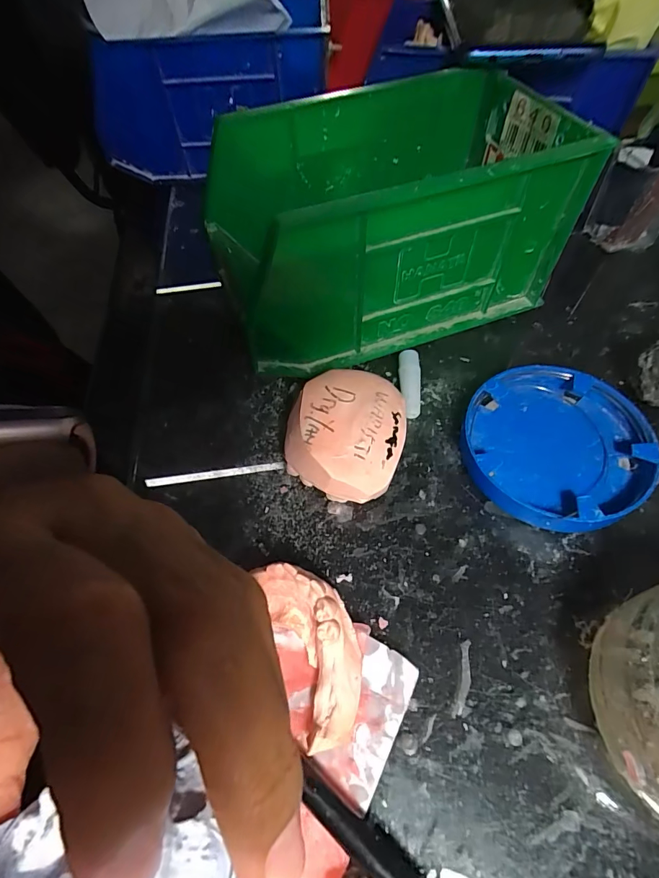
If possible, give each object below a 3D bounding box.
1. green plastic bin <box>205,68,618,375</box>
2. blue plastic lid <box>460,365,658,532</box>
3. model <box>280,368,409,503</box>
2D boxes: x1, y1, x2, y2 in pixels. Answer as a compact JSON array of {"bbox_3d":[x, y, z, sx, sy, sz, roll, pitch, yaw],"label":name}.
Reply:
[{"bbox_3d":[0.024,-0.112,0.224,0.166,0.088,0.106,-21,59,-9],"label":"green plastic bin"},{"bbox_3d":[0.103,0.001,0.192,0.081,0.015,0.075,-2,58,2],"label":"blue plastic lid"},{"bbox_3d":[0.009,-0.002,0.190,0.048,0.031,0.060,15,60,12],"label":"model"}]

